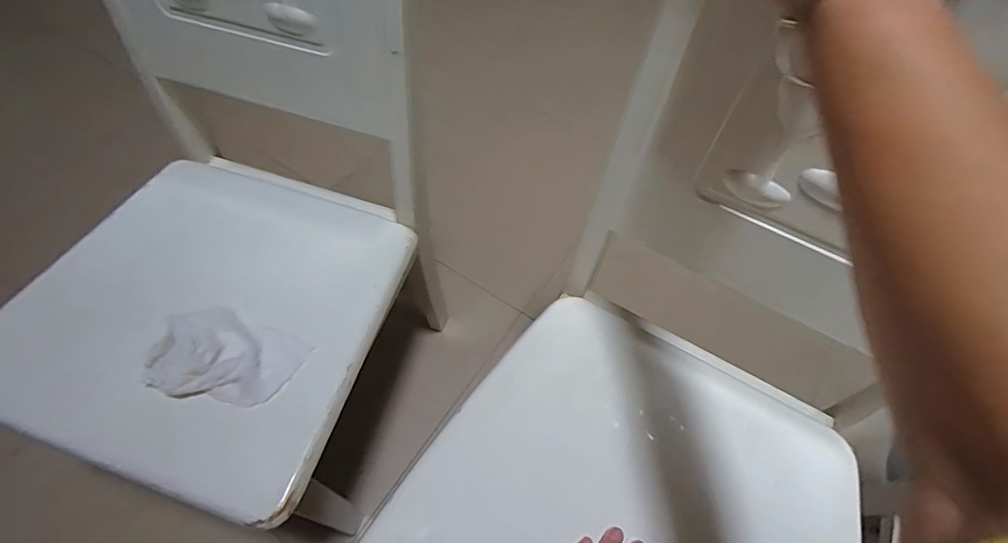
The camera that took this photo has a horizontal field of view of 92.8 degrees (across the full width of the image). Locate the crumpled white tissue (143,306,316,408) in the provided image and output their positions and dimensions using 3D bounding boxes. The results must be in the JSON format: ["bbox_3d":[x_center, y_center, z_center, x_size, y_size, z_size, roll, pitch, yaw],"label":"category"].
[{"bbox_3d":[-0.313,0.099,0.540,0.149,0.025,0.103,17,59,7],"label":"crumpled white tissue"}]

